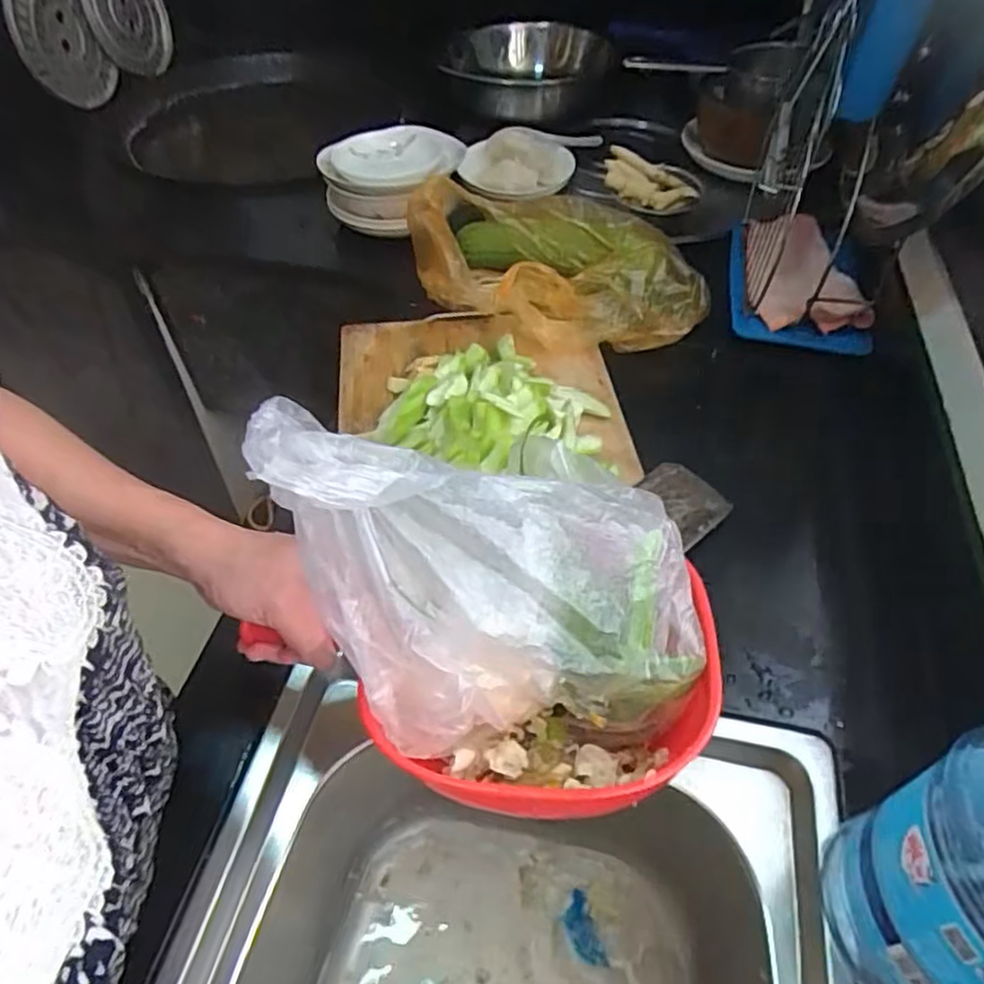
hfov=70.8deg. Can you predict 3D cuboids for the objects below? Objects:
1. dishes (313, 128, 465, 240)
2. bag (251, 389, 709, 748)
[{"bbox_3d":[-0.133,-0.409,0.912,0.157,0.086,0.142,21,51,17],"label":"dishes"},{"bbox_3d":[0.006,0.038,0.350,0.203,0.173,0.104,-8,49,-8],"label":"bag"}]

